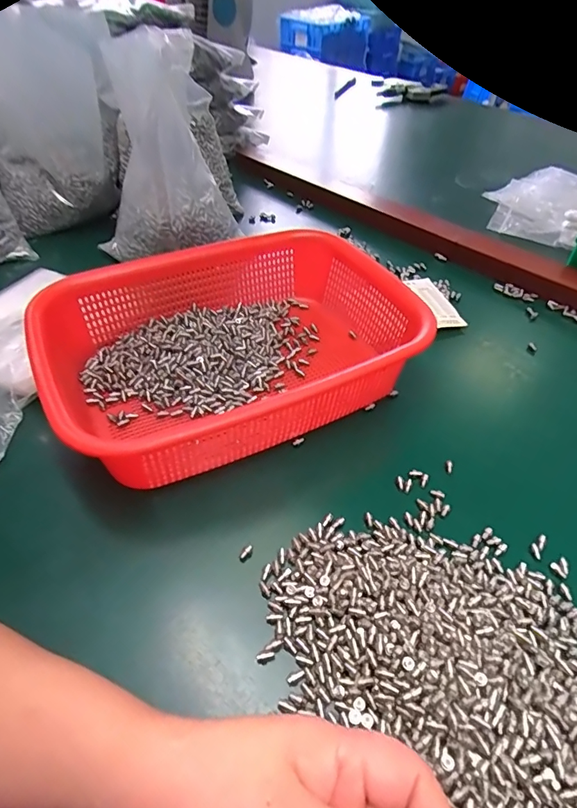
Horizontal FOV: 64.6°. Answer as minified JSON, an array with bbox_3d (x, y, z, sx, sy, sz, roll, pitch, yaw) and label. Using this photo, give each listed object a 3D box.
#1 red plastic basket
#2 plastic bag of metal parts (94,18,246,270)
[{"bbox_3d":[-0.035,-0.052,0.380,0.299,0.069,0.212,-19,50,-18],"label":"red plastic basket"},{"bbox_3d":[-0.123,-0.240,0.451,0.136,0.193,0.083,-21,51,-20],"label":"plastic bag of metal parts"}]

